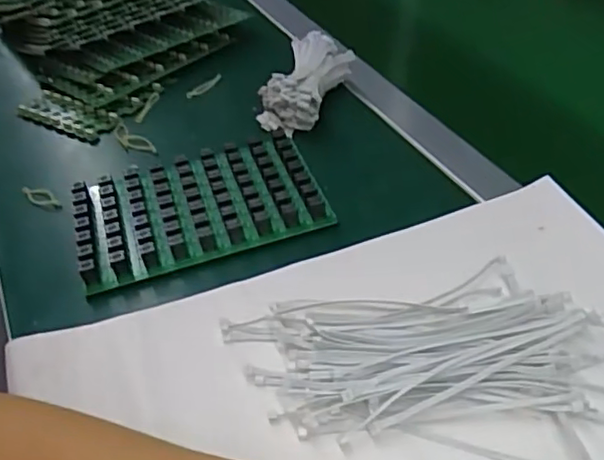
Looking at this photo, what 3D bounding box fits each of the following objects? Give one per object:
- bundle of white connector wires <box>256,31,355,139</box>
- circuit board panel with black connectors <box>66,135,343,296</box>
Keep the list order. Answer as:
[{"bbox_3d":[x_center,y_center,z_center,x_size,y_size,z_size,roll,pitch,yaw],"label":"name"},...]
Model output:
[{"bbox_3d":[0.003,-0.136,0.582,0.057,0.051,0.102,15,45,19],"label":"bundle of white connector wires"},{"bbox_3d":[-0.082,-0.022,0.489,0.182,0.019,0.112,-15,43,-12],"label":"circuit board panel with black connectors"}]

